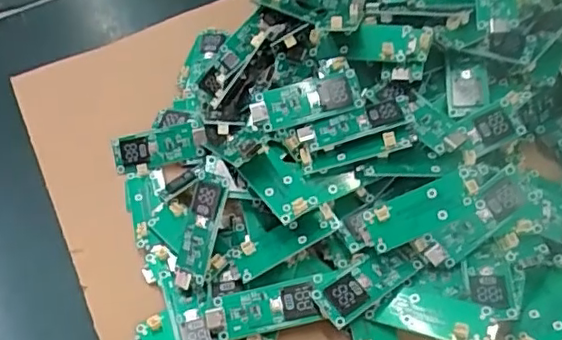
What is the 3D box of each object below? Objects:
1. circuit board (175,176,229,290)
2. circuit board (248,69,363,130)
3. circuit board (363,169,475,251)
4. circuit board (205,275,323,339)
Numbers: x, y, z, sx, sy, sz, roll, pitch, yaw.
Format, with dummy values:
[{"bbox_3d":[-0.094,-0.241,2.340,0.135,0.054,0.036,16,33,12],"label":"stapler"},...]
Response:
[{"bbox_3d":[-0.036,0.027,0.267,0.014,0.006,0.050,14,89,13],"label":"circuit board"},{"bbox_3d":[0.012,-0.032,0.279,0.052,0.006,0.018,-14,55,-7],"label":"circuit board"},{"bbox_3d":[0.058,0.018,0.253,0.045,0.005,0.018,-24,75,11],"label":"circuit board"},{"bbox_3d":[-0.007,0.059,0.256,0.049,0.004,0.019,-12,68,2],"label":"circuit board"}]

